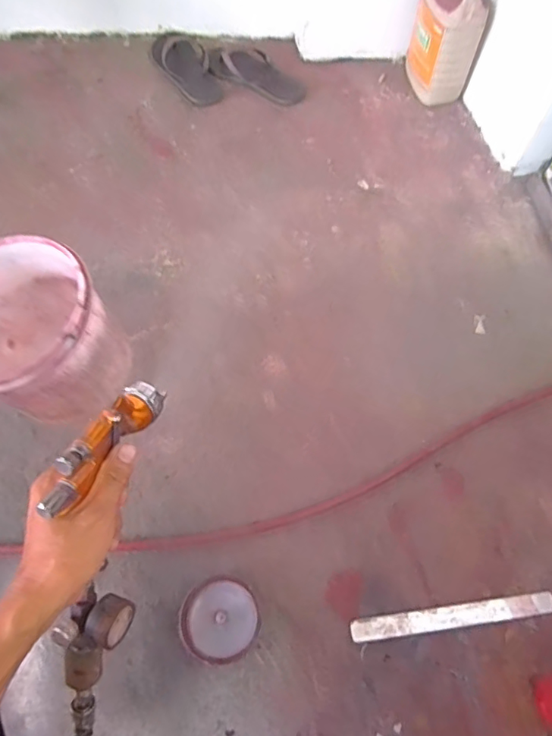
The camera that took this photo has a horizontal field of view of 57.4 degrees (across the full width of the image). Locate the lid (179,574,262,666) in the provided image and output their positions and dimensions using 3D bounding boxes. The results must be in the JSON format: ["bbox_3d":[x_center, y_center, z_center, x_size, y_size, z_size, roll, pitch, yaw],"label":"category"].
[{"bbox_3d":[-0.072,0.329,0.661,0.099,0.031,0.098,1,63,-2],"label":"lid"}]

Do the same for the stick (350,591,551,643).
[{"bbox_3d":[0.242,0.336,0.683,0.281,0.004,0.030,-6,63,-6],"label":"stick"}]

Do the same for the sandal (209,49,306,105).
[{"bbox_3d":[-0.042,-0.703,1.199,0.248,0.036,0.100,26,65,10],"label":"sandal"}]

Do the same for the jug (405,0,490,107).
[{"bbox_3d":[0.367,-0.743,1.116,0.109,0.238,0.178,-13,64,-9],"label":"jug"}]

